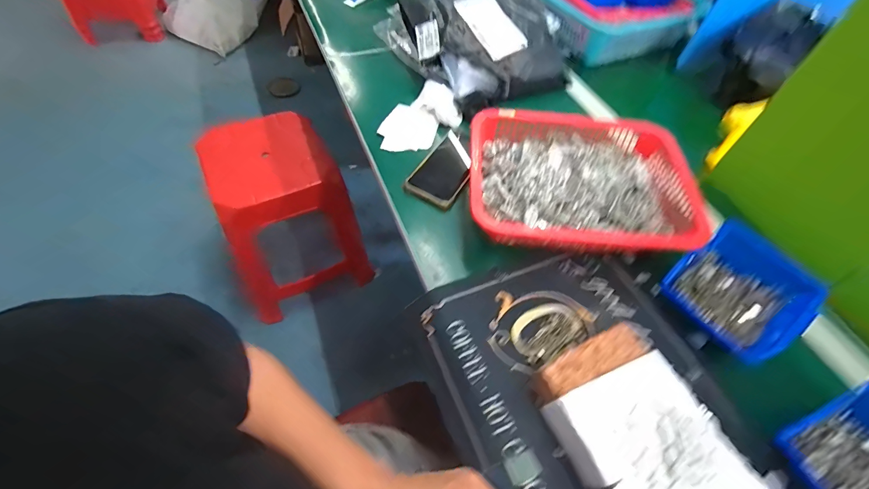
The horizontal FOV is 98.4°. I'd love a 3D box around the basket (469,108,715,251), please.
[{"bbox_3d":[0.190,-0.086,0.516,0.286,0.066,0.230,7,56,0],"label":"basket"}]

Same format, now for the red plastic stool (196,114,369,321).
[{"bbox_3d":[-0.410,-0.071,1.073,0.336,0.479,0.294,-18,60,-16],"label":"red plastic stool"}]

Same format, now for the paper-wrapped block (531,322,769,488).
[{"bbox_3d":[0.193,0.197,0.337,0.134,0.053,0.221,-16,59,-14],"label":"paper-wrapped block"}]

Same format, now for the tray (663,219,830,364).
[{"bbox_3d":[0.359,0.050,0.443,0.166,0.060,0.123,-29,63,-21],"label":"tray"}]

